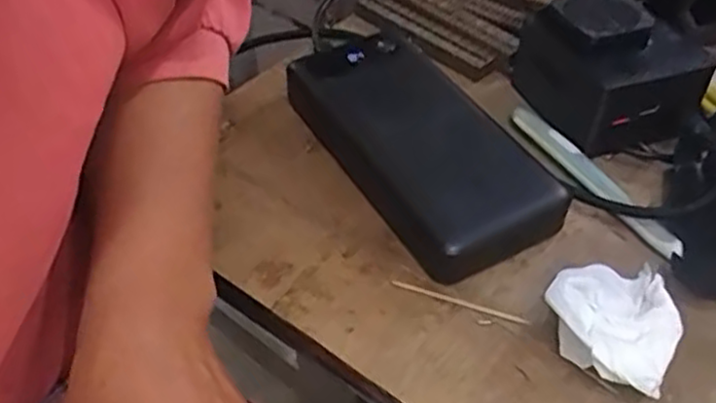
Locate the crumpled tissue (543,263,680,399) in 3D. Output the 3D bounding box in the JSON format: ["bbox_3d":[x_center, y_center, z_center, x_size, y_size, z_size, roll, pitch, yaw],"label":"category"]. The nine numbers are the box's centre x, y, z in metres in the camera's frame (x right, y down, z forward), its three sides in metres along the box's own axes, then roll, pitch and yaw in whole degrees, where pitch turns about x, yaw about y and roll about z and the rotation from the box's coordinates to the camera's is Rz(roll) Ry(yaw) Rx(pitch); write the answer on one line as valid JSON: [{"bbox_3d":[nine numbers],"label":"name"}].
[{"bbox_3d":[0.102,0.046,0.293,0.049,0.026,0.059,23,48,19],"label":"crumpled tissue"}]

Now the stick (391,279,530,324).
[{"bbox_3d":[0.043,0.042,0.312,0.060,0.004,0.004,17,47,13],"label":"stick"}]

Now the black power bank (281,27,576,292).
[{"bbox_3d":[0.028,-0.033,0.363,0.070,0.028,0.152,-21,50,-23],"label":"black power bank"}]

